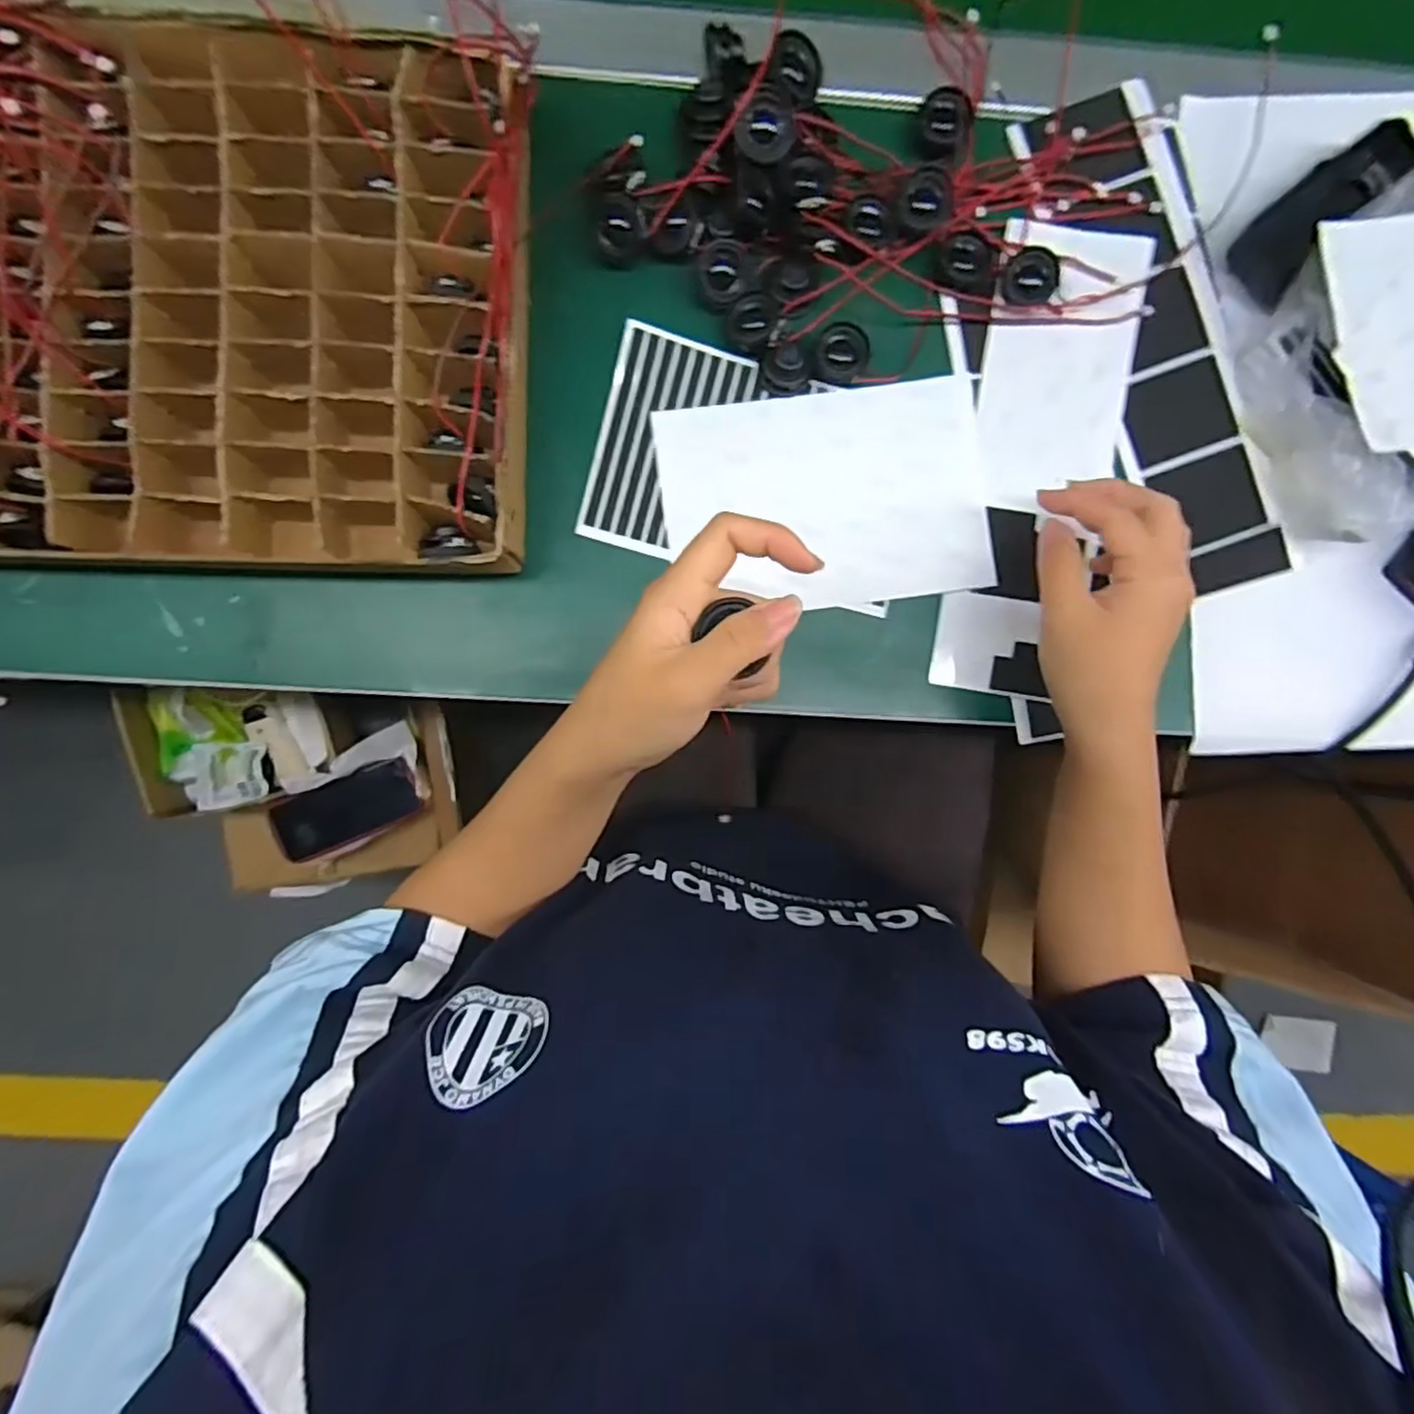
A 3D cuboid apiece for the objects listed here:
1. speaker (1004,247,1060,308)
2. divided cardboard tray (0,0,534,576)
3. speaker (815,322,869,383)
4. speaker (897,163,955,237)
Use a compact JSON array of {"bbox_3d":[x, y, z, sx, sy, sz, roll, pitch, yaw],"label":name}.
[{"bbox_3d":[0.178,-0.235,0.364,0.027,0.014,0.027,4,106,1],"label":"speaker"},{"bbox_3d":[-0.314,-0.199,0.338,0.446,0.065,0.256,1,91,-2],"label":"divided cardboard tray"},{"bbox_3d":[0.074,-0.196,0.368,0.028,0.015,0.026,0,91,-2],"label":"speaker"},{"bbox_3d":[0.116,-0.271,0.359,0.027,0.011,0.030,12,109,-1],"label":"speaker"}]

